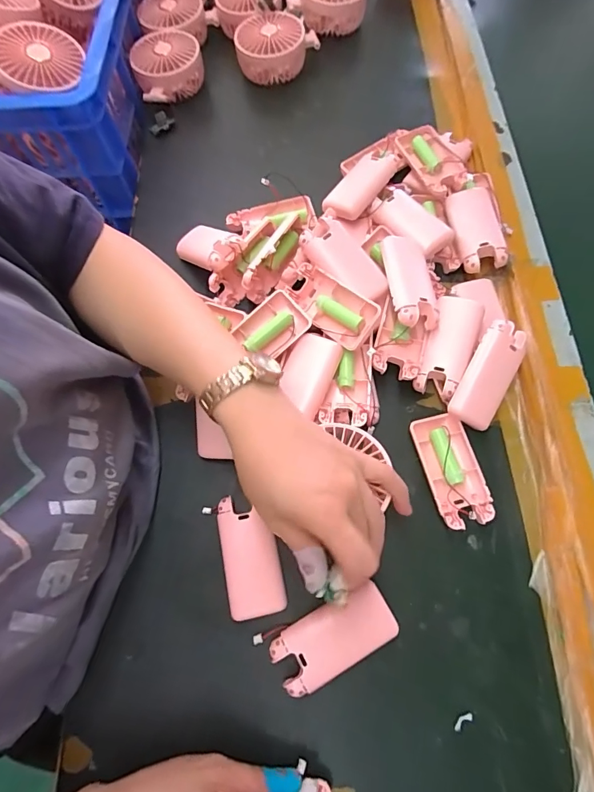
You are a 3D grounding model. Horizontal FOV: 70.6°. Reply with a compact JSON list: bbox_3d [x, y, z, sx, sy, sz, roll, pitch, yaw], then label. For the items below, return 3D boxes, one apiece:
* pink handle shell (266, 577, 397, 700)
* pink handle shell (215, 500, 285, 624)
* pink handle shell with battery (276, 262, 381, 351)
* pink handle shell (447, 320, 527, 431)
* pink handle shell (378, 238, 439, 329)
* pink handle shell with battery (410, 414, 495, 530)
[{"bbox_3d":[0.028,0.184,0.321,0.093,0.016,0.044,-26,70,-9],"label":"pink handle shell"},{"bbox_3d":[-0.038,0.130,0.343,0.043,0.017,0.091,-12,69,-3],"label":"pink handle shell"},{"bbox_3d":[0.029,-0.086,0.386,0.098,0.017,0.045,45,107,26],"label":"pink handle shell with battery"},{"bbox_3d":[0.169,-0.018,0.367,0.044,0.009,0.092,24,93,-13],"label":"pink handle shell"},{"bbox_3d":[0.104,-0.106,0.390,0.039,0.023,0.092,-8,69,1],"label":"pink handle shell"},{"bbox_3d":[0.133,0.064,0.363,0.043,0.015,0.094,-15,69,-4],"label":"pink handle shell with battery"}]

